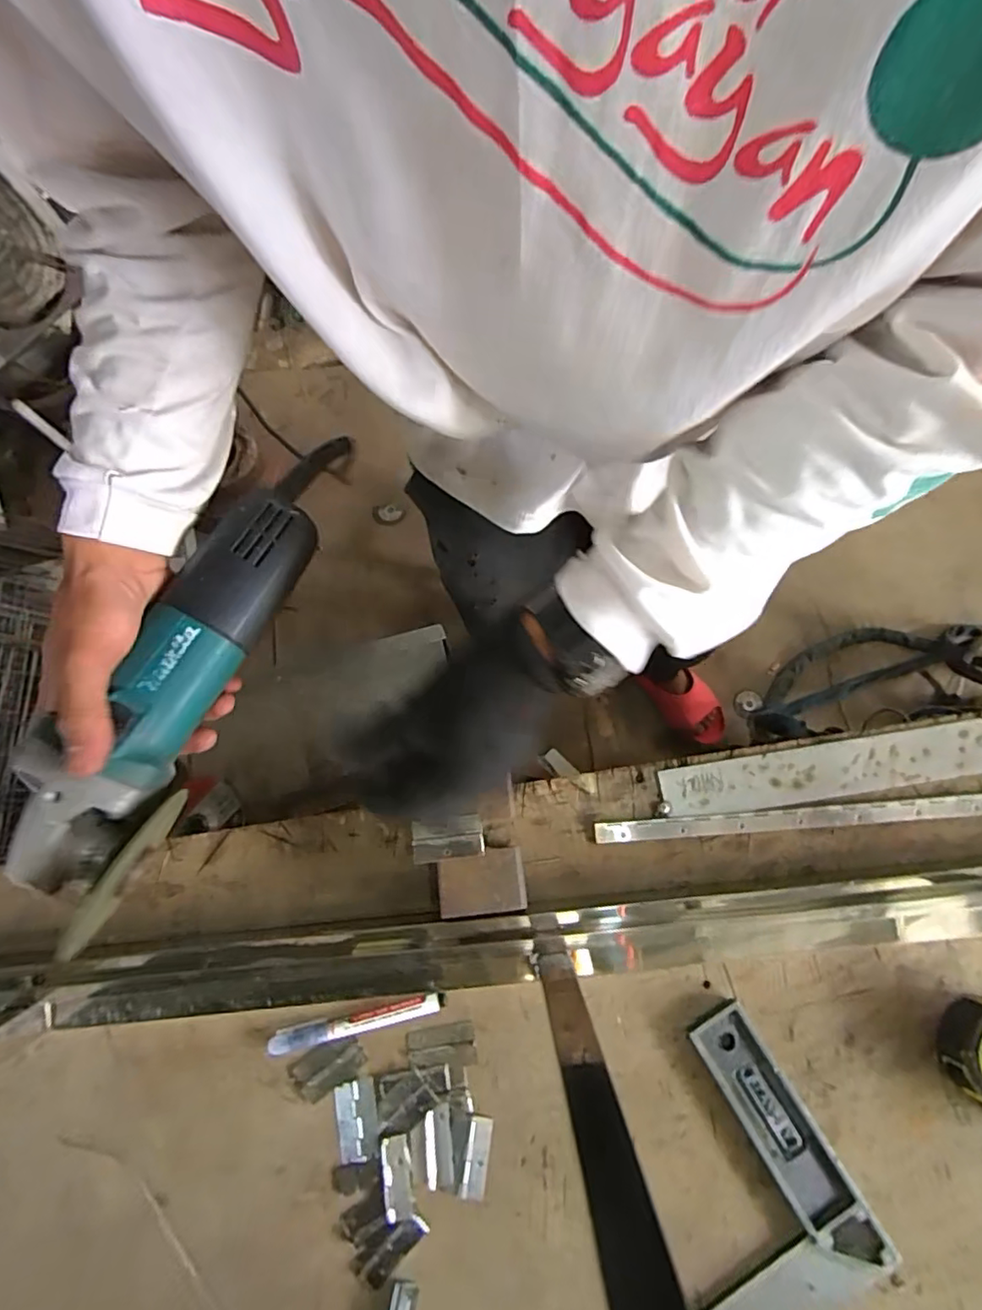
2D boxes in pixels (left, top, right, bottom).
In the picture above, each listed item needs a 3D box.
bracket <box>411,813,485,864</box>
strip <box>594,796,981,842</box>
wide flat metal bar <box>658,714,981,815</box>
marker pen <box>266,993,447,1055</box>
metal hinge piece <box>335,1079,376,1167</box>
[{"bbox_3d":[-0.032,0.138,0.437,0.052,0.007,0.029,-7,73,0],"label":"bracket"},{"bbox_3d":[0.312,0.136,0.497,0.438,0.007,0.017,-4,74,-1],"label":"strip"},{"bbox_3d":[0.495,0.068,0.513,0.677,0.006,0.049,-9,74,-2],"label":"wide flat metal bar"},{"bbox_3d":[-0.104,0.286,0.454,0.137,0.011,0.016,-13,75,-3],"label":"marker pen"},{"bbox_3d":[-0.102,0.351,0.439,0.030,0.005,0.052,-10,74,-2],"label":"metal hinge piece"}]

